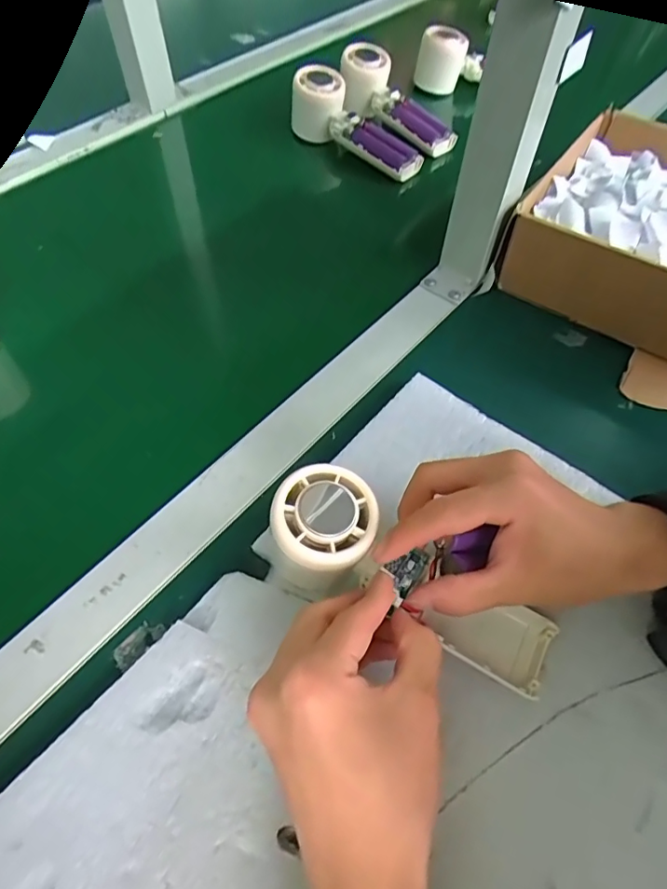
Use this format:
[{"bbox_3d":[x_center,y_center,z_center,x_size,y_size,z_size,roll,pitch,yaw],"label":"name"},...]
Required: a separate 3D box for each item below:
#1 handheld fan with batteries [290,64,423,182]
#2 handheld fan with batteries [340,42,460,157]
[{"bbox_3d":[0.025,-0.351,0.565,0.157,0.059,0.045,33,61,19],"label":"handheld fan with batteries"},{"bbox_3d":[0.070,-0.390,0.605,0.054,0.054,0.163,-40,78,-24],"label":"handheld fan with batteries"}]

